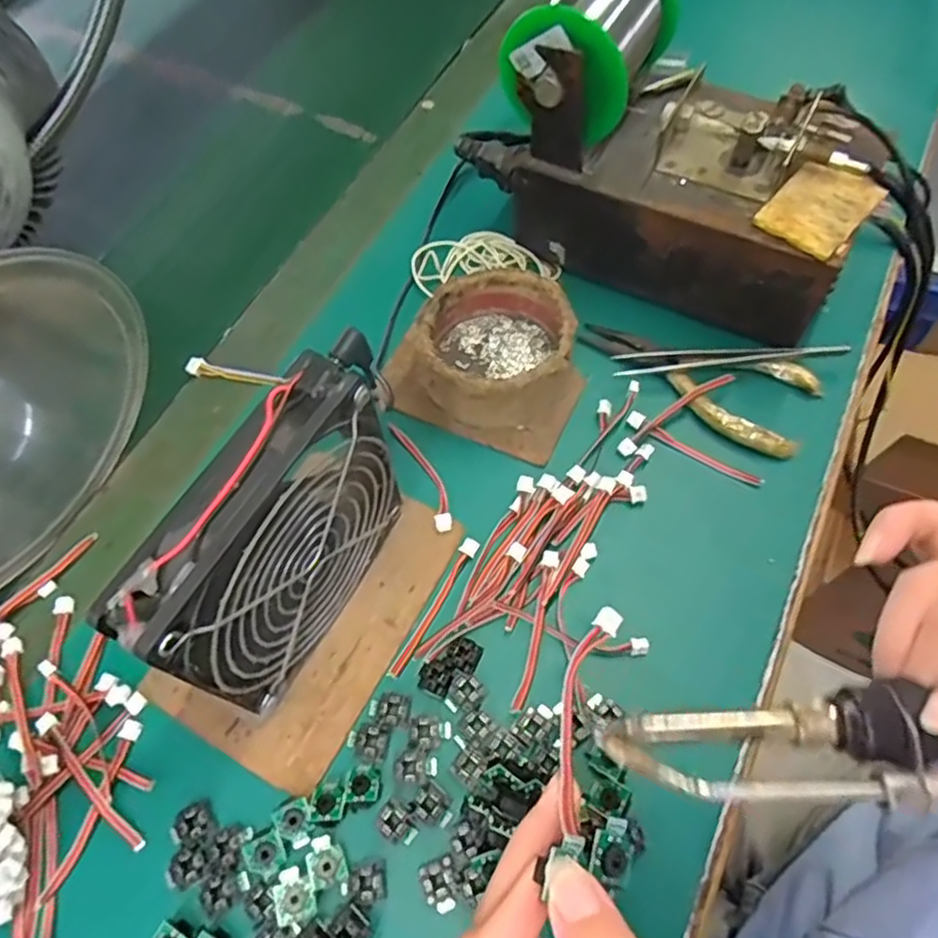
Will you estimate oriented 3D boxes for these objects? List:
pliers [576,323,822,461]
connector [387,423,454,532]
[{"bbox_3d":[0.126,-0.054,0.382,0.131,0.019,0.059,28,67,15],"label":"pliers"},{"bbox_3d":[-0.024,0.002,0.361,0.014,0.006,0.071,-24,65,-10],"label":"connector"}]

